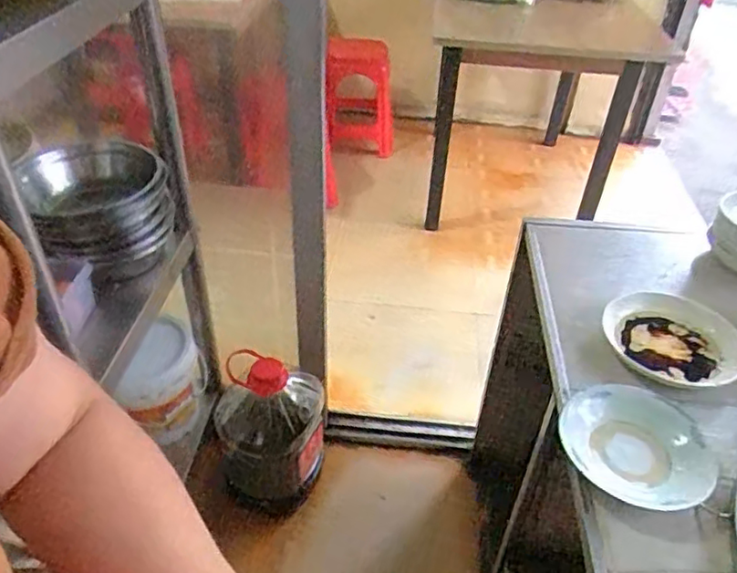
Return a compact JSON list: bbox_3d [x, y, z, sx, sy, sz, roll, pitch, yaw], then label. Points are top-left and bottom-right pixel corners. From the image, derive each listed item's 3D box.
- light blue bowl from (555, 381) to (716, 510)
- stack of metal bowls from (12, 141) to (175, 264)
[{"bbox_3d":[0.289,0.173,0.668,0.157,0.038,0.151,1,39,-1],"label":"light blue bowl"},{"bbox_3d":[-0.451,-0.145,1.027,0.207,0.129,0.198,-24,45,-28],"label":"stack of metal bowls"}]

